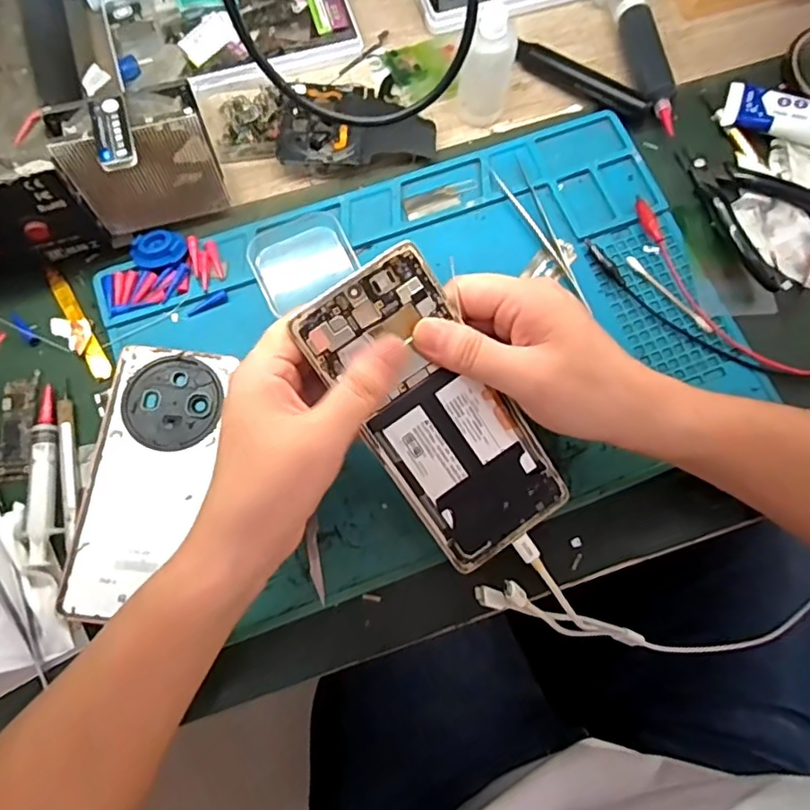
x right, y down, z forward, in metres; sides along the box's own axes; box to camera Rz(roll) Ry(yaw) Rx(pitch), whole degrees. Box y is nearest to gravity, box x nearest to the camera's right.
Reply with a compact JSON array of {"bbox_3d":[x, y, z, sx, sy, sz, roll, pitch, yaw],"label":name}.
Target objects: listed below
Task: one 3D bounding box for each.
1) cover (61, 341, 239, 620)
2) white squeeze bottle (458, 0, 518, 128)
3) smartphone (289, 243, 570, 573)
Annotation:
[{"bbox_3d":[-0.150,0.041,0.349,0.069,0.005,0.157,7,74,1],"label":"cover"},{"bbox_3d":[0.055,-0.226,0.400,0.032,0.074,0.027,16,74,3],"label":"white squeeze bottle"},{"bbox_3d":[0.017,0.005,0.305,0.073,0.004,0.162,-34,102,-4],"label":"smartphone"}]

